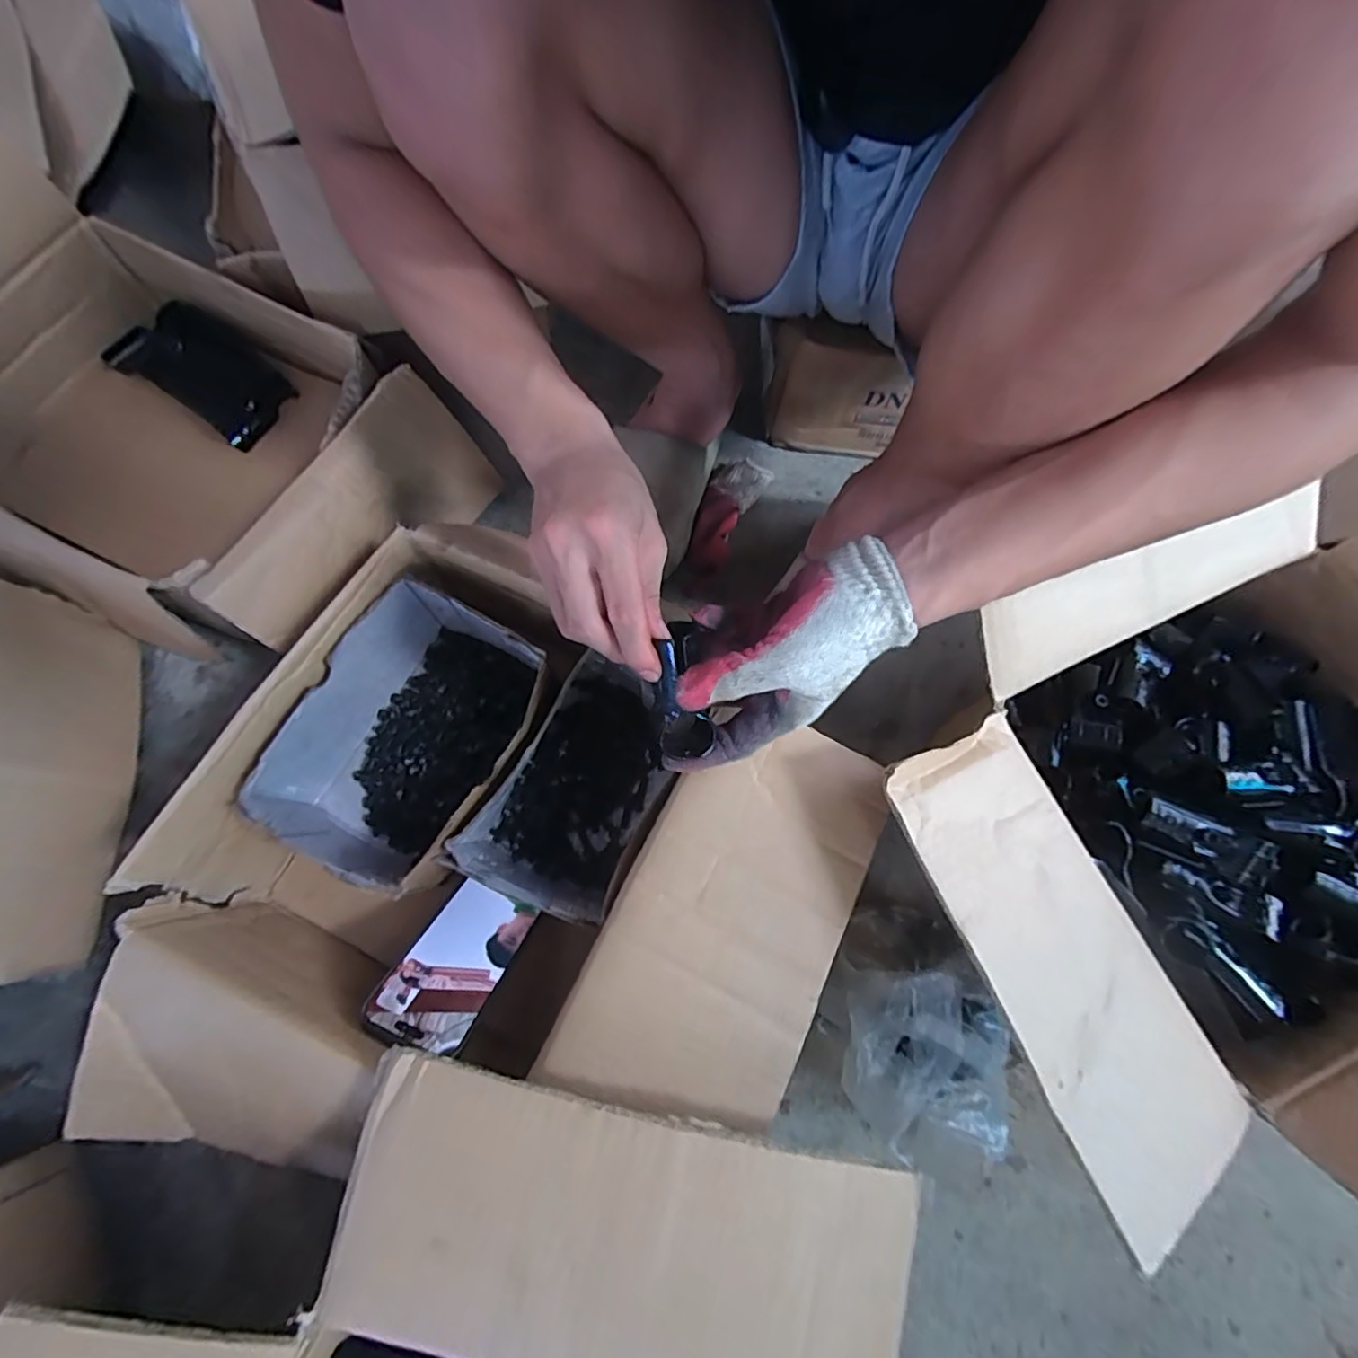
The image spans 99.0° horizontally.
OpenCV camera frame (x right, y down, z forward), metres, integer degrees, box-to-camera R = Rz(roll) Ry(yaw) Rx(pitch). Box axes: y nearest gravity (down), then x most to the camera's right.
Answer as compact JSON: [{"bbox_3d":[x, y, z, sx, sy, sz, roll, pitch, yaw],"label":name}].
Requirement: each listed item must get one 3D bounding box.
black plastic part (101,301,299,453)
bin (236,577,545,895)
[{"bbox_3d":[-0.487,-0.317,0.584,0.188,0.035,0.088,32,74,10],"label":"black plastic part"},{"bbox_3d":[-0.209,0.049,0.469,0.152,0.099,0.206,31,74,9],"label":"bin"}]

